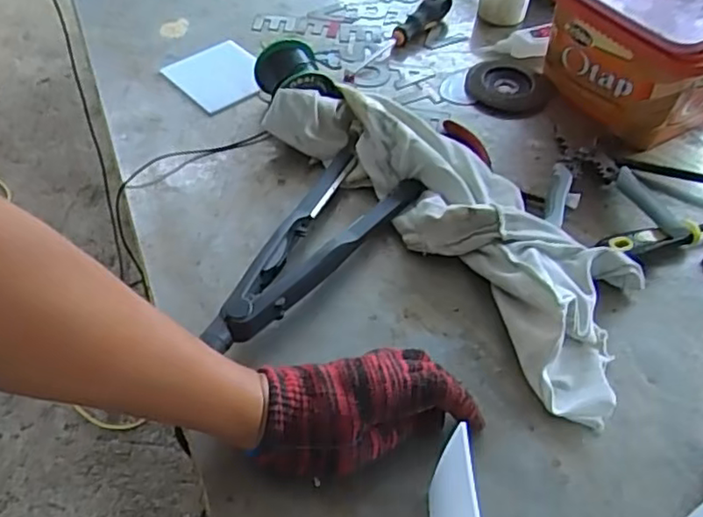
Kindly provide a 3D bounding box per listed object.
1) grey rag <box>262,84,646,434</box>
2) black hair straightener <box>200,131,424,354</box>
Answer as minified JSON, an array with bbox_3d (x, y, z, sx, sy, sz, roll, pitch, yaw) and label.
[{"bbox_3d":[0.100,-0.044,0.591,0.152,0.054,0.418,-30,58,-26],"label":"grey rag"},{"bbox_3d":[-0.040,-0.014,0.567,0.098,0.043,0.272,27,53,18],"label":"black hair straightener"}]

